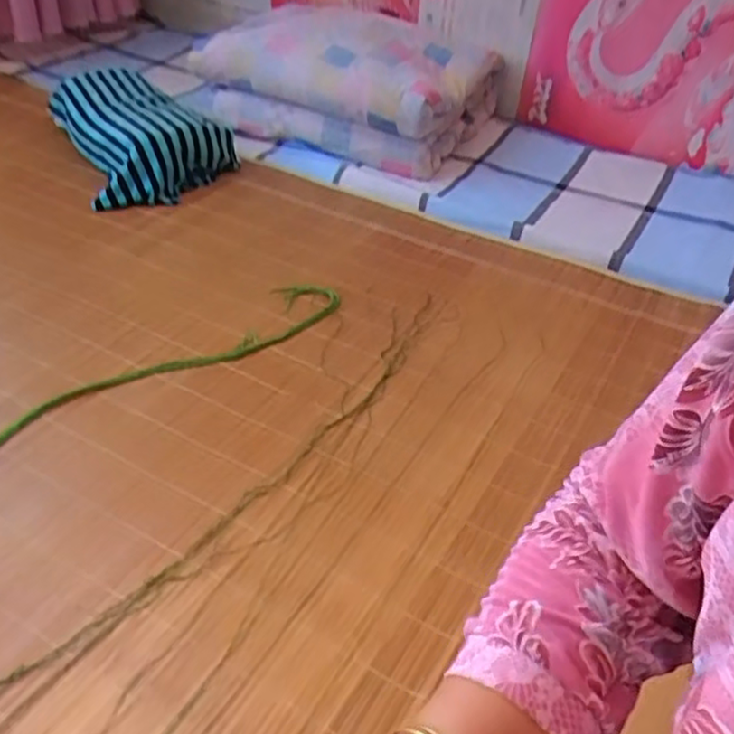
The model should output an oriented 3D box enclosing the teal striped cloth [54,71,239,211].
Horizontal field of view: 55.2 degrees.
[{"bbox_3d":[-0.441,-0.466,1.364,0.261,0.083,0.512,-16,42,-23],"label":"teal striped cloth"}]

